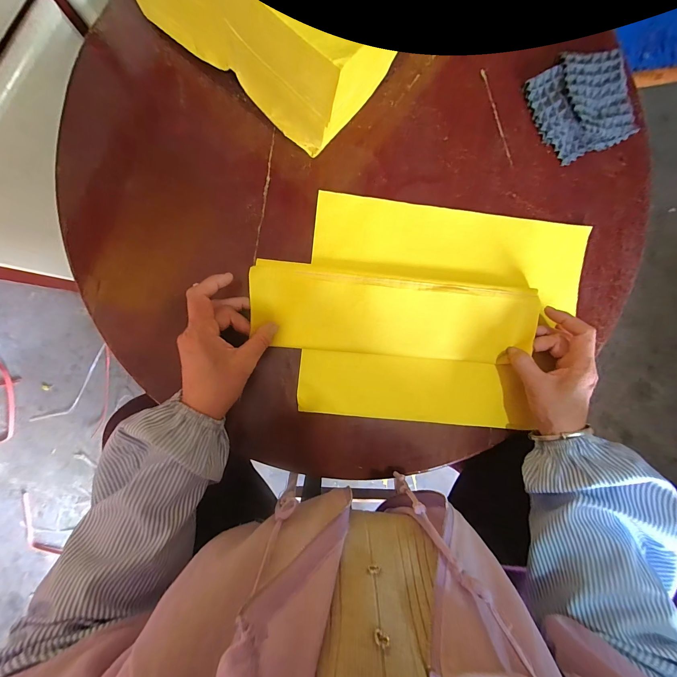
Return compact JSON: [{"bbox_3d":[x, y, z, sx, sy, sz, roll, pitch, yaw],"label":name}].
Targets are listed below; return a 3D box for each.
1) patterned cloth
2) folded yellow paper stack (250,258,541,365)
[{"bbox_3d":[0.313,-0.299,0.369,0.116,0.018,0.119,-25,94,-4],"label":"patterned cloth"},{"bbox_3d":[0.071,-0.028,0.354,0.341,0.020,0.100,6,92,-5],"label":"folded yellow paper stack"}]

